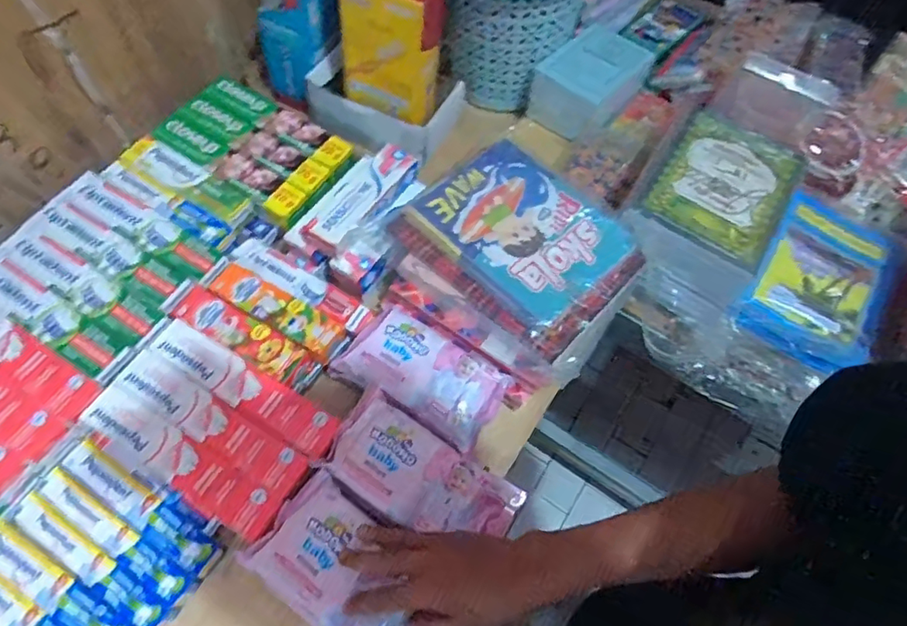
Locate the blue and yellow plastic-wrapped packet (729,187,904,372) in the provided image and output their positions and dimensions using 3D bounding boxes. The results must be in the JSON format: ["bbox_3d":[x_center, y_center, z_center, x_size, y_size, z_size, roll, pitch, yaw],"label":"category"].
[{"bbox_3d":[0.436,-0.042,0.669,0.143,0.032,0.223,32,66,13],"label":"blue and yellow plastic-wrapped packet"}]

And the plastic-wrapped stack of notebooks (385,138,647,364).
[{"bbox_3d":[0.076,-0.079,0.654,0.244,0.053,0.191,40,68,16],"label":"plastic-wrapped stack of notebooks"}]

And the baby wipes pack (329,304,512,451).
[{"bbox_3d":[-0.033,0.064,0.623,0.174,0.042,0.101,32,66,13],"label":"baby wipes pack"}]

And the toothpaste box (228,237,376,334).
[{"bbox_3d":[-0.181,-0.034,0.676,0.179,0.030,0.045,30,66,12],"label":"toothpaste box"}]

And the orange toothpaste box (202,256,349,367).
[{"bbox_3d":[-0.202,-0.007,0.647,0.177,0.028,0.048,29,66,11],"label":"orange toothpaste box"}]

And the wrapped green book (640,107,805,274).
[{"bbox_3d":[0.320,-0.148,0.667,0.144,0.031,0.201,30,66,12],"label":"wrapped green book"}]

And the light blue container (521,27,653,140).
[{"bbox_3d":[0.207,-0.336,0.842,0.124,0.078,0.153,38,68,15],"label":"light blue container"}]

